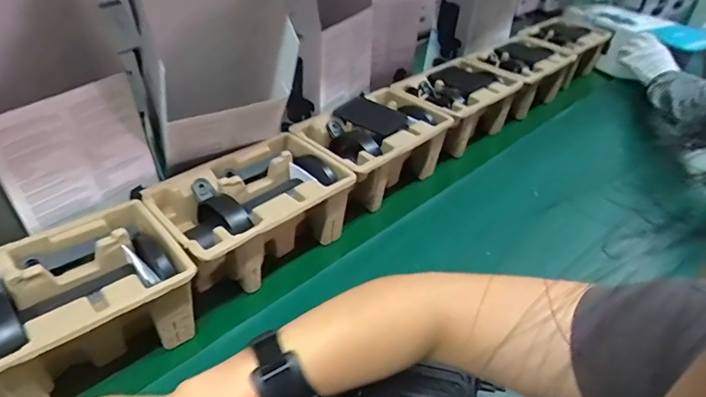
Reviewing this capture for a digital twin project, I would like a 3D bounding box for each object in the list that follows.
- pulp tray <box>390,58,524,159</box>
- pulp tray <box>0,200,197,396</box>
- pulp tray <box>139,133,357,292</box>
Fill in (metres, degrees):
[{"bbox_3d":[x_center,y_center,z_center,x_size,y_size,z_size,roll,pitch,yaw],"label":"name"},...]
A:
[{"bbox_3d":[0.194,-0.174,0.871,0.153,0.100,0.233,32,46,30],"label":"pulp tray"},{"bbox_3d":[-0.287,0.112,0.453,0.228,0.099,0.148,-29,49,-34],"label":"pulp tray"},{"bbox_3d":[-0.126,0.019,0.593,0.228,0.097,0.151,-26,48,-32],"label":"pulp tray"}]

